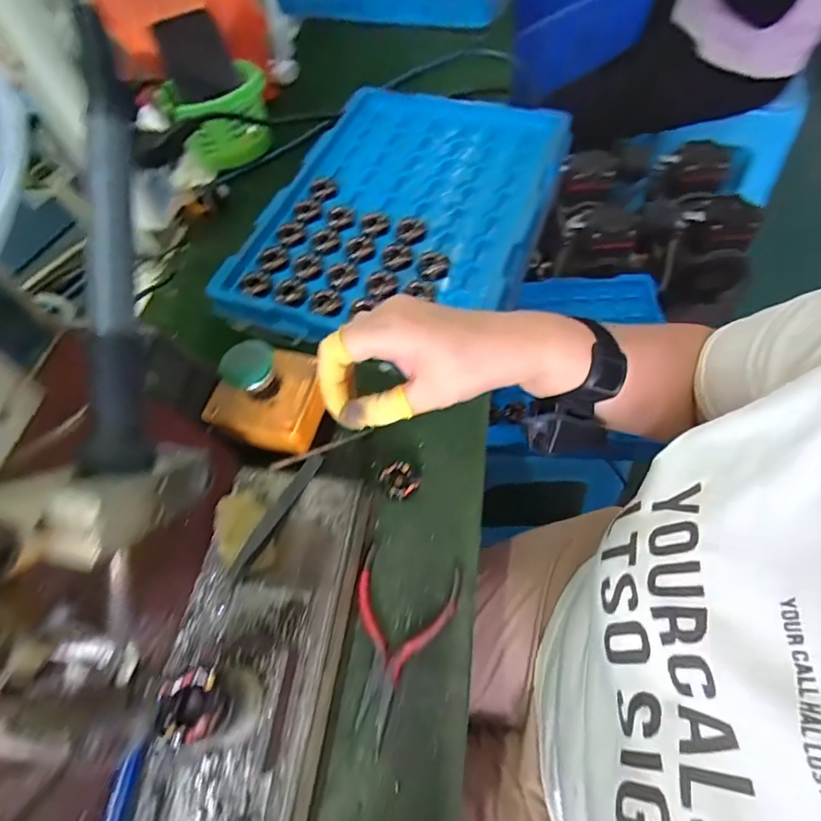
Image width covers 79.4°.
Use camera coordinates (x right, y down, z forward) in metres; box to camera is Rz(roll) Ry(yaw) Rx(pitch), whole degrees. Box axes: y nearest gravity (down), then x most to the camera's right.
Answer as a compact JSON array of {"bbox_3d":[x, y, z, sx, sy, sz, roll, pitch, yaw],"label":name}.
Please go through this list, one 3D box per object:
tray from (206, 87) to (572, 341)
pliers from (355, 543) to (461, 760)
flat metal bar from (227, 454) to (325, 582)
[{"bbox_3d":[-0.006,-0.217,0.522,0.279,0.033,0.363,15,61,13],"label":"tray"},{"bbox_3d":[-0.011,0.159,0.336,0.071,0.010,0.118,11,60,11],"label":"pliers"},{"bbox_3d":[-0.091,0.071,0.341,0.011,0.004,0.100,33,61,-2],"label":"flat metal bar"}]

